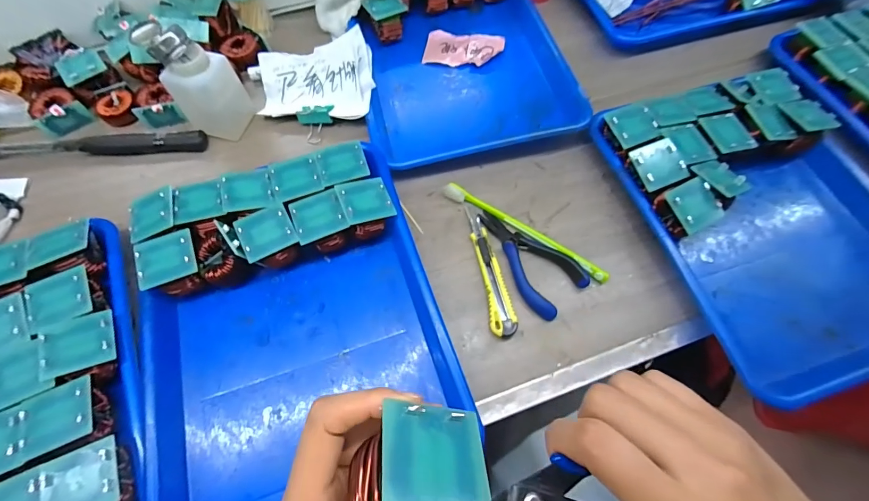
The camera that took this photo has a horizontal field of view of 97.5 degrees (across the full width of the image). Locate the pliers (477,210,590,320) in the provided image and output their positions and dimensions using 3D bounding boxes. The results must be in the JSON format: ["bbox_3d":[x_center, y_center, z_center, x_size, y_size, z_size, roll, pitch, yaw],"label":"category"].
[{"bbox_3d":[0.097,0.002,0.381,0.061,0.011,0.124,-29,69,-13],"label":"pliers"}]

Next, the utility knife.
[{"bbox_3d":[0.054,0.016,0.375,0.025,0.013,0.136,-10,66,-5],"label":"utility knife"}]

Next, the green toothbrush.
[{"bbox_3d":[0.092,-0.021,0.399,0.188,0.022,0.015,31,69,13],"label":"green toothbrush"}]

